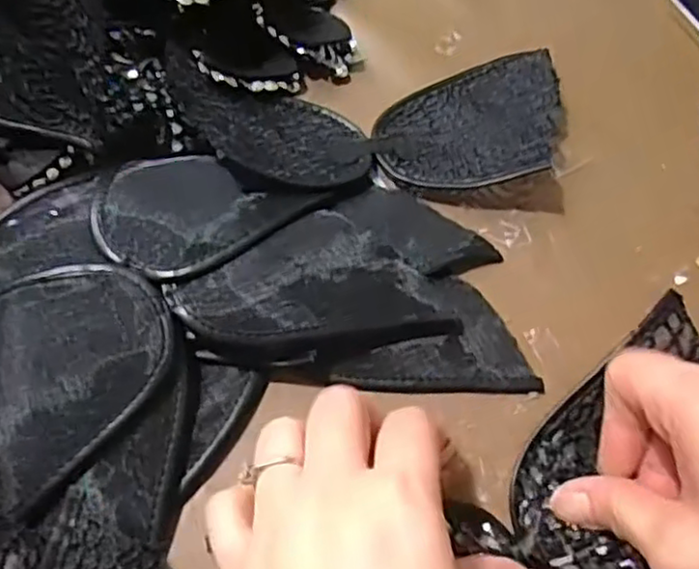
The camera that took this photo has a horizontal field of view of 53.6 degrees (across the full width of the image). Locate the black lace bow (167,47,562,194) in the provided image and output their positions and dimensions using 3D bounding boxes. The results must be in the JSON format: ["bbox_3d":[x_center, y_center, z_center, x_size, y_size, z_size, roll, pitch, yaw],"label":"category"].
[{"bbox_3d":[0.016,-0.080,0.342,0.191,0.031,0.082,-8,63,-8],"label":"black lace bow"}]

